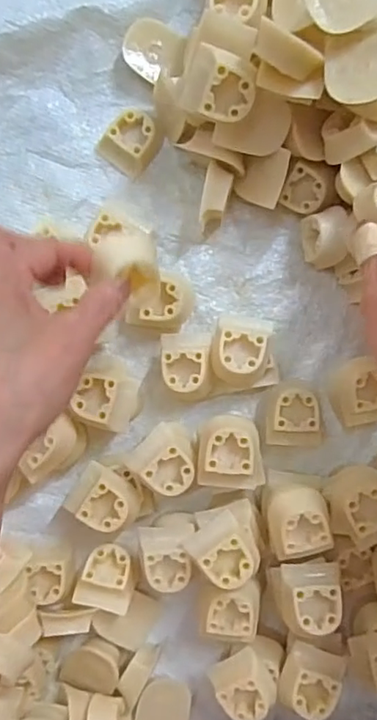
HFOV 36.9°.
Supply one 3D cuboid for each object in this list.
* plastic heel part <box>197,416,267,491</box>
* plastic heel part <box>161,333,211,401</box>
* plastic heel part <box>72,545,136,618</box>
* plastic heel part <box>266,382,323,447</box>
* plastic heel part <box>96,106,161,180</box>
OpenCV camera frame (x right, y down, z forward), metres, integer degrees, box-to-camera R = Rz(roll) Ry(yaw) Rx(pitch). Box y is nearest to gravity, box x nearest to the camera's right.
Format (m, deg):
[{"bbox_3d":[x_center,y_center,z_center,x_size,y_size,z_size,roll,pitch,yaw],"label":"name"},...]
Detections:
[{"bbox_3d":[0.029,0.061,0.367,0.044,0.025,0.048,3,91,-2],"label":"plastic heel part"},{"bbox_3d":[-0.002,0.005,0.402,0.033,0.034,0.047,1,91,-2],"label":"plastic heel part"},{"bbox_3d":[-0.056,0.152,0.398,0.038,0.029,0.040,19,90,-2],"label":"plastic heel part"},{"bbox_3d":[0.076,0.039,0.406,0.039,0.031,0.046,3,91,-2],"label":"plastic heel part"},{"bbox_3d":[-0.042,-0.159,0.411,0.036,0.016,0.040,37,90,-2],"label":"plastic heel part"}]

